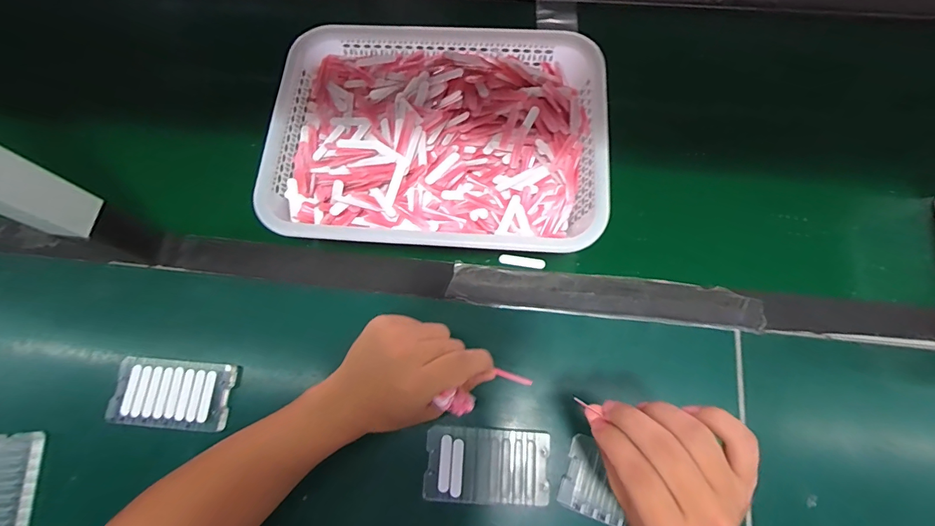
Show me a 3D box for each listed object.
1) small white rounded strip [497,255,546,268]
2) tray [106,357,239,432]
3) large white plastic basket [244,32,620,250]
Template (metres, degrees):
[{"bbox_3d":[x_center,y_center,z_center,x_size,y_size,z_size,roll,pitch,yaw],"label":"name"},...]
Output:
[{"bbox_3d":[0.063,-0.002,0.494,0.052,0.007,0.012,7,73,4],"label":"small white rounded strip"},{"bbox_3d":[-0.310,0.138,0.453,0.118,0.019,0.067,4,73,3],"label":"tray"},{"bbox_3d":[-0.032,-0.136,0.493,0.352,0.078,0.262,3,73,3],"label":"large white plastic basket"}]

